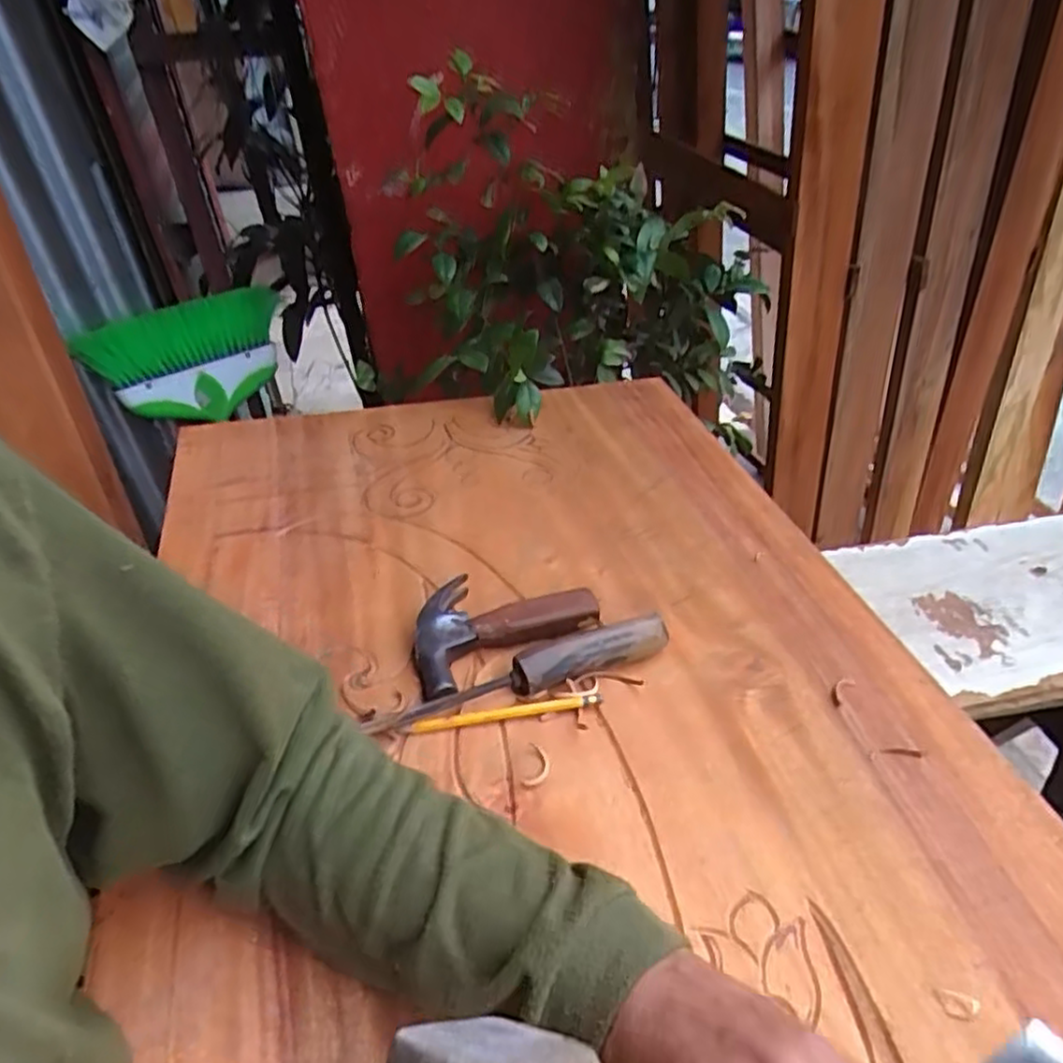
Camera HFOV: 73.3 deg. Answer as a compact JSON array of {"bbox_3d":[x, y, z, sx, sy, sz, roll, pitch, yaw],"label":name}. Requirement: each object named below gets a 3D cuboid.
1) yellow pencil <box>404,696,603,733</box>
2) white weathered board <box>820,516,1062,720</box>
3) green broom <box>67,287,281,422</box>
[{"bbox_3d":[-0.018,0.132,0.516,0.141,0.009,0.009,-5,40,-9],"label":"yellow pencil"},{"bbox_3d":[0.537,0.050,0.669,0.465,0.030,0.195,-6,40,-10],"label":"white weathered board"},{"bbox_3d":[-0.578,-0.289,1.205,0.303,0.186,0.056,-21,43,-21],"label":"green broom"}]

